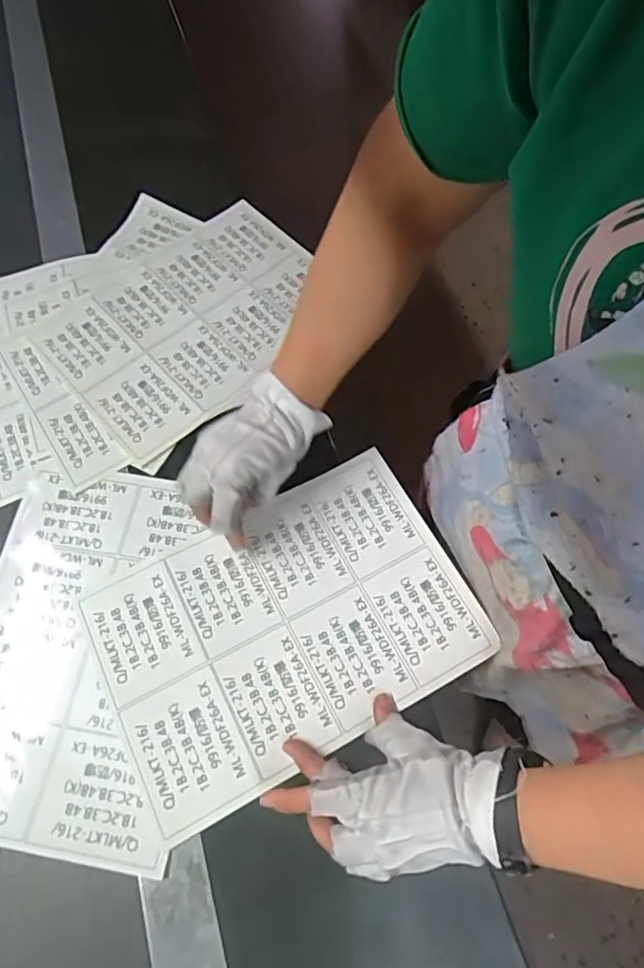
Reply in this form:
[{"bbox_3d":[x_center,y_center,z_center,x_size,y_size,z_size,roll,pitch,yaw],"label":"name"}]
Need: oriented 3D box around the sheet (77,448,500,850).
[{"bbox_3d":[-0.031,0.115,0.483,0.288,0.007,0.203,-27,69,-11],"label":"sheet"}]

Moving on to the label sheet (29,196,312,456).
[{"bbox_3d":[-0.133,-0.174,0.609,0.281,0.007,0.208,-37,71,-15],"label":"label sheet"}]

